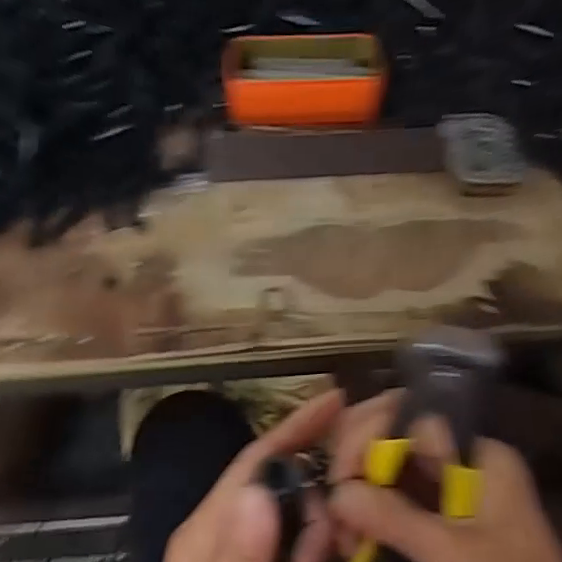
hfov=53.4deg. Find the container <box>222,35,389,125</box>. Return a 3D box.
[{"bbox_3d":[0.023,-0.198,0.548,0.155,0.048,0.076,-2,57,-2],"label":"container"}]

